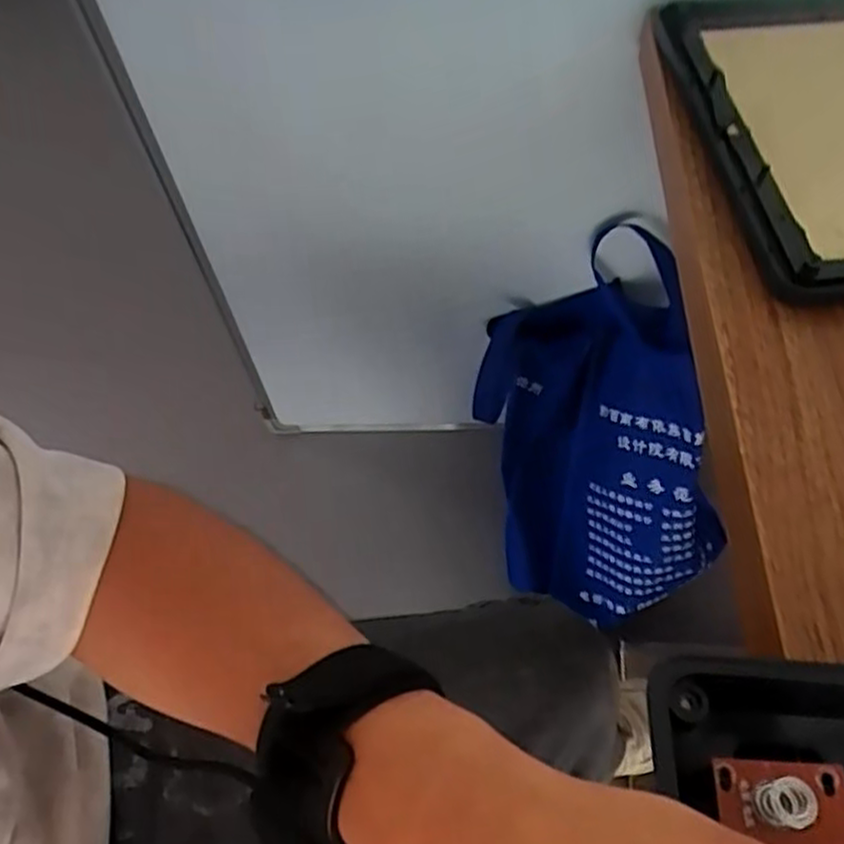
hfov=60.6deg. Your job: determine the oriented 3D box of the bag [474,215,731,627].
[{"bbox_3d":[0.191,0.038,0.877,0.208,0.398,0.321,-16,58,-7],"label":"bag"}]

